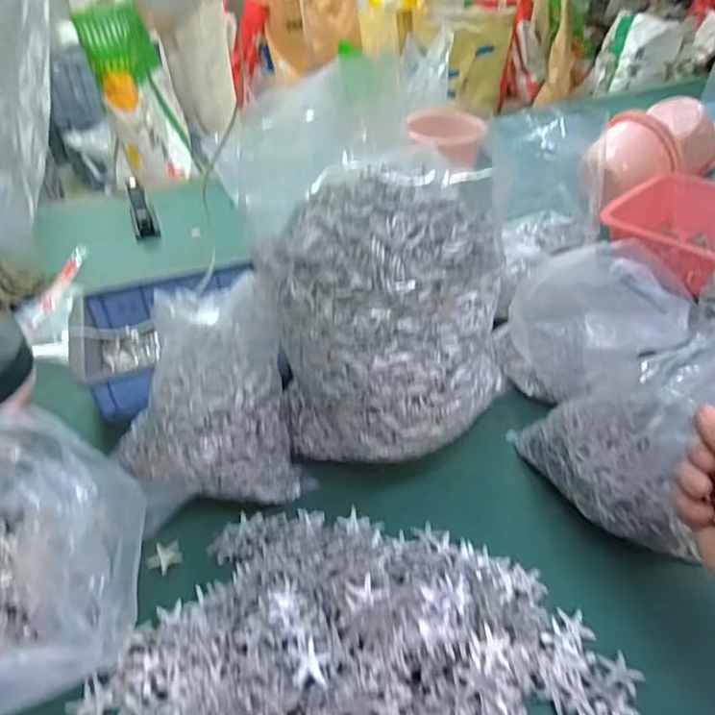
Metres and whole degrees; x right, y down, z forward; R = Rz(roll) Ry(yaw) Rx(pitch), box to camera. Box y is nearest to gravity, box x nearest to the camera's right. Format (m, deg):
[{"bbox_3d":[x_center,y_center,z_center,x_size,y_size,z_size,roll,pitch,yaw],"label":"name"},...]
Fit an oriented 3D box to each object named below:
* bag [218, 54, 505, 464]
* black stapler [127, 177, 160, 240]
[{"bbox_3d":[0.019,-0.067,0.478,0.190,0.314,0.161,21,45,25],"label":"bag"},{"bbox_3d":[-0.364,-0.258,0.945,0.038,0.031,0.147,-16,55,-15],"label":"black stapler"}]

